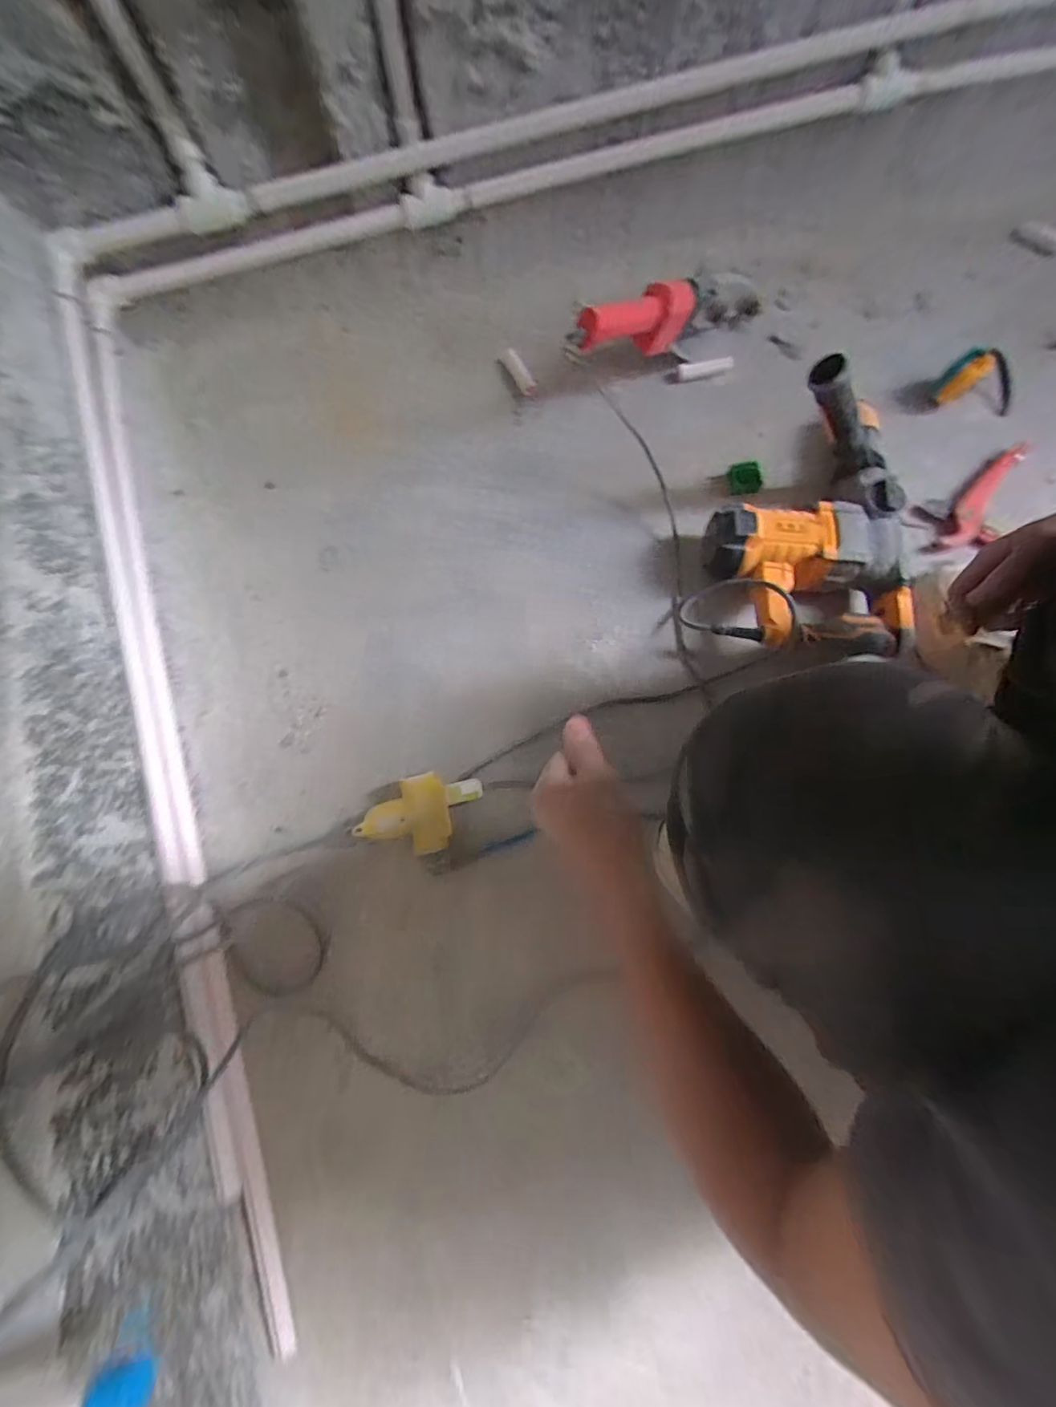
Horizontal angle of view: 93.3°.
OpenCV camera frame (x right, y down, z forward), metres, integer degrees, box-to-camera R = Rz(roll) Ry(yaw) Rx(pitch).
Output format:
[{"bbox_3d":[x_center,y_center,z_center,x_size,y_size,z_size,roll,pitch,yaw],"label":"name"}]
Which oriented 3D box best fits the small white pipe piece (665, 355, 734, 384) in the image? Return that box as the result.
[{"bbox_3d":[0.248,-0.486,0.725,0.105,0.015,0.020,-15,79,-2],"label":"small white pipe piece"}]

